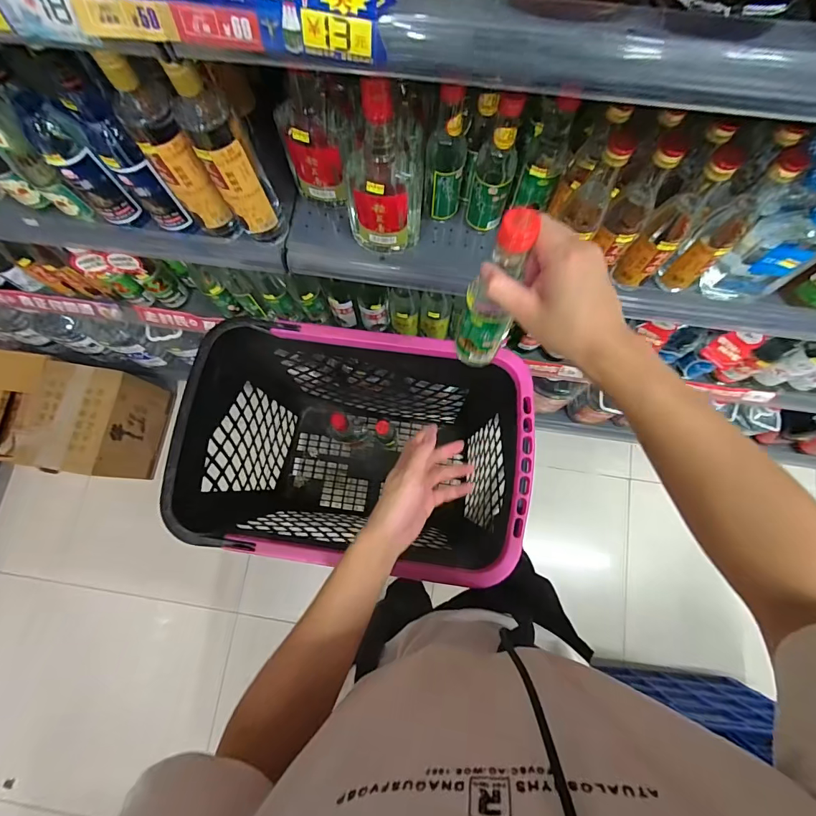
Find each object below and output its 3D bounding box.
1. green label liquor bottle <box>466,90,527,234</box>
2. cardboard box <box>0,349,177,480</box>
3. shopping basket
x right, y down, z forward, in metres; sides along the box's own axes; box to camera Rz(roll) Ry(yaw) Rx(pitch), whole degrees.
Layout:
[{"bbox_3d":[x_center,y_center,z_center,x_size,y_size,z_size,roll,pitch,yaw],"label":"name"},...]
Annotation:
[{"bbox_3d":[0.113,-0.307,0.537,0.054,0.192,0.047,16,79,4],"label":"green label liquor bottle"},{"bbox_3d":[-0.982,0.022,1.179,0.476,0.223,0.291,13,78,4],"label":"cardboard box"},{"bbox_3d":[-0.079,0.087,0.862,0.545,0.451,0.403,8,78,3],"label":"shopping basket"}]

